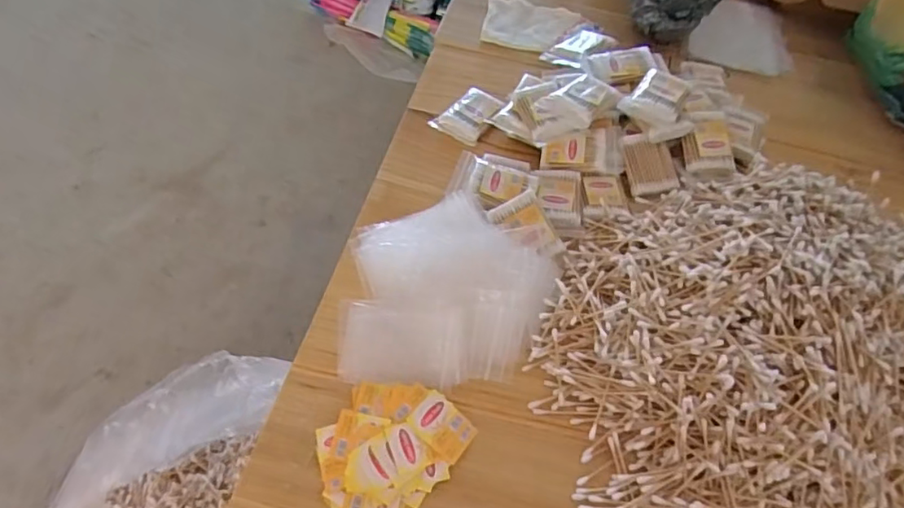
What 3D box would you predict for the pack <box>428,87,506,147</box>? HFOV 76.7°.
[{"bbox_3d":[0.021,-0.167,0.677,0.056,0.014,0.081,31,56,15],"label":"pack"}]

